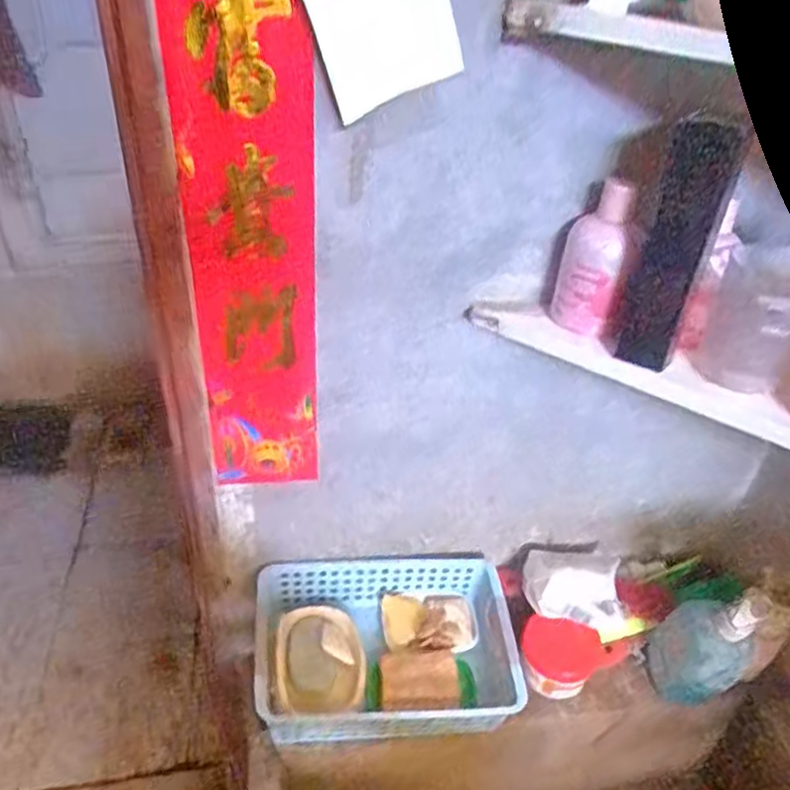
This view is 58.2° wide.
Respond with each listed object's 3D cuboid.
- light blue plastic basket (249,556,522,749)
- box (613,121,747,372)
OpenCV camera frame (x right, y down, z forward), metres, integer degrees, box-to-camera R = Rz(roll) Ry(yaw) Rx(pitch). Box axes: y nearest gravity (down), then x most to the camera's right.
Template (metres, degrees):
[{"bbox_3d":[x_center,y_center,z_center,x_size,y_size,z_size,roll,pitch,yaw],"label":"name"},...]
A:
[{"bbox_3d":[-0.011,0.272,0.754,0.262,0.088,0.170,-2,38,-8],"label":"light blue plastic basket"},{"bbox_3d":[0.203,-0.106,0.516,0.045,0.169,0.050,16,39,15],"label":"box"}]

